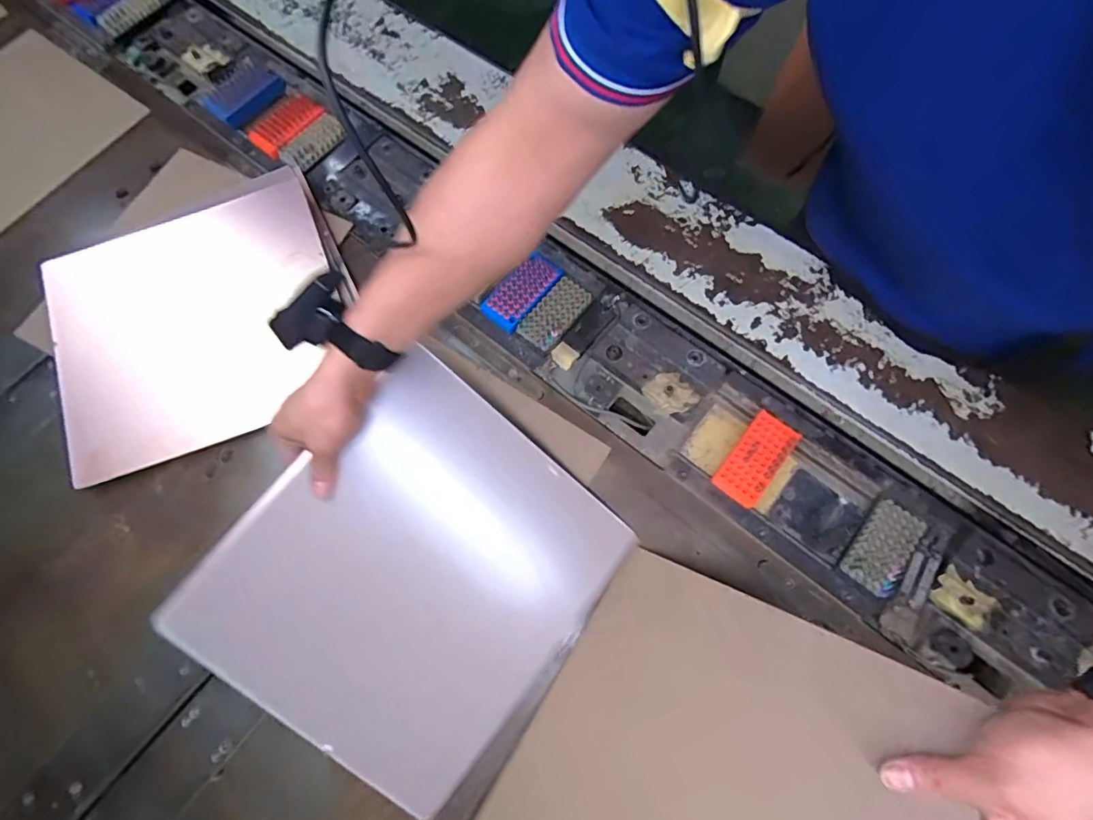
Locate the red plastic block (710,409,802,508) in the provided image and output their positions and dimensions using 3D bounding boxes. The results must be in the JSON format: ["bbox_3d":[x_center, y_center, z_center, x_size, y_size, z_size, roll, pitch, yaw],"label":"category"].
[{"bbox_3d":[0.249,0.058,0.600,0.055,0.018,0.114,39,78,13],"label":"red plastic block"}]

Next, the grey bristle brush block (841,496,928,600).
[{"bbox_3d":[0.378,0.155,0.565,0.054,0.025,0.101,38,77,13],"label":"grey bristle brush block"}]

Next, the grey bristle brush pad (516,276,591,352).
[{"bbox_3d":[0.011,-0.128,0.667,0.051,0.015,0.103,38,78,13],"label":"grey bristle brush pad"}]

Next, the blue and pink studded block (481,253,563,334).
[{"bbox_3d":[-0.032,-0.161,0.674,0.055,0.020,0.114,40,78,13],"label":"blue and pink studded block"}]

